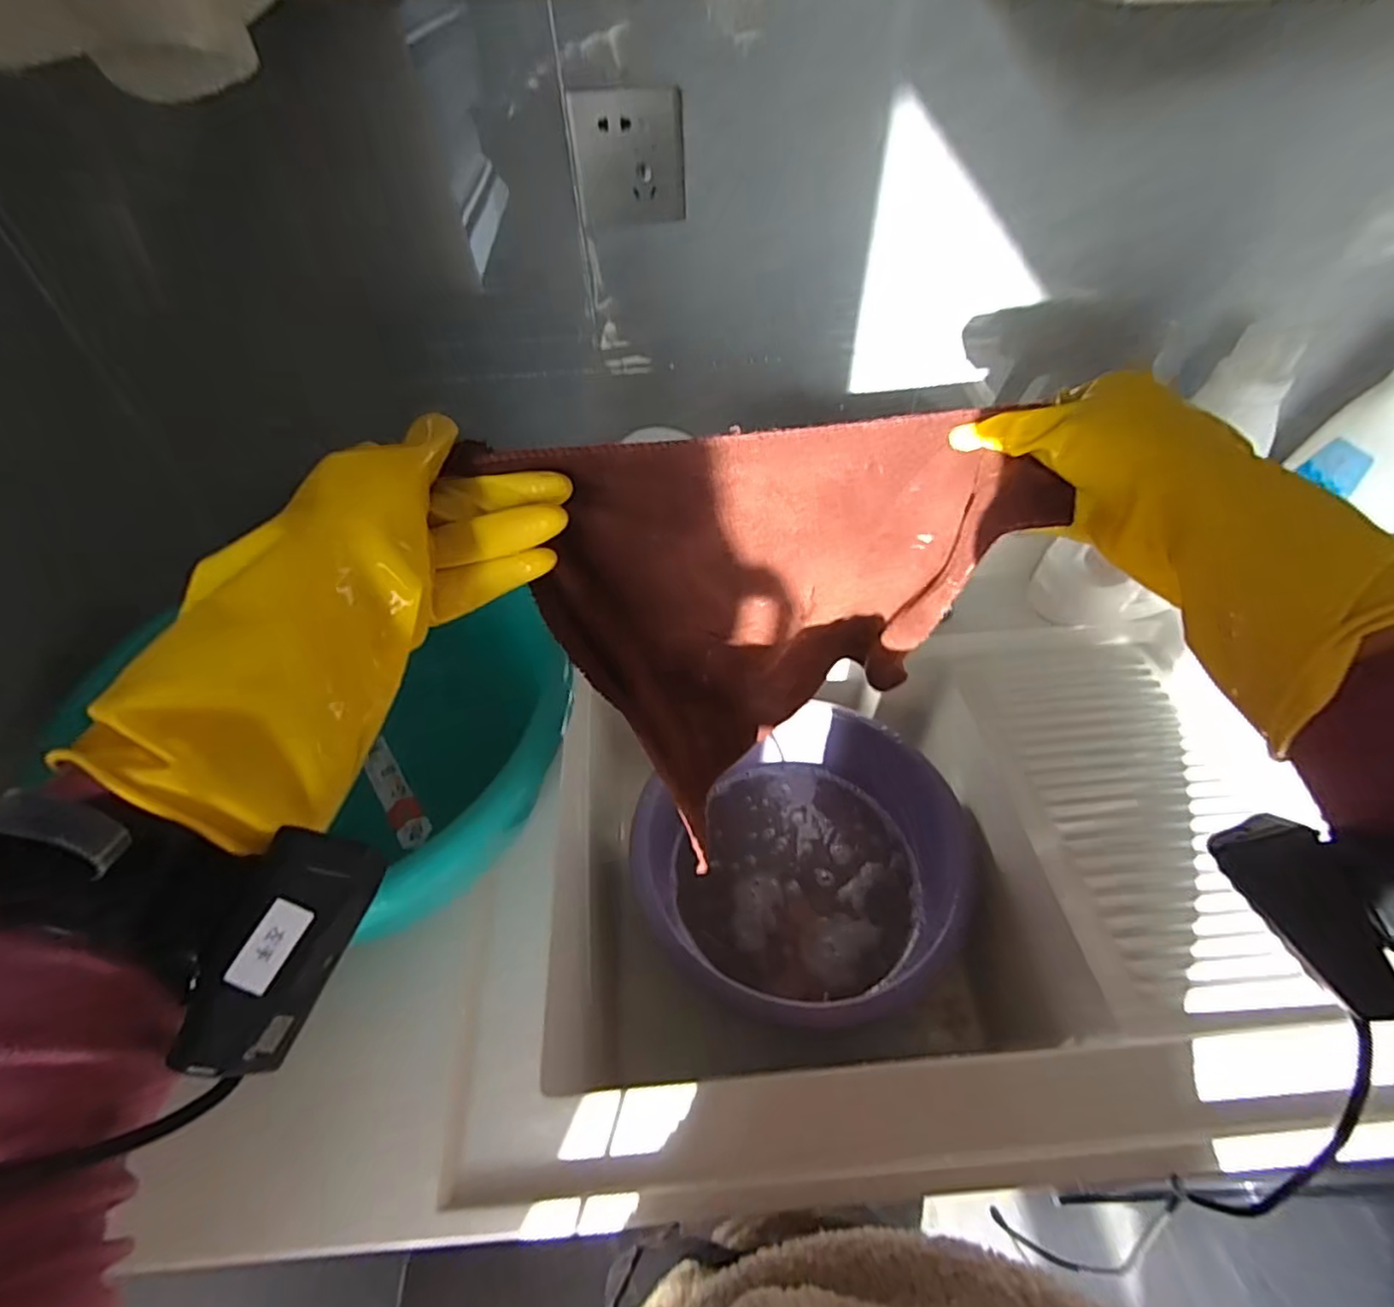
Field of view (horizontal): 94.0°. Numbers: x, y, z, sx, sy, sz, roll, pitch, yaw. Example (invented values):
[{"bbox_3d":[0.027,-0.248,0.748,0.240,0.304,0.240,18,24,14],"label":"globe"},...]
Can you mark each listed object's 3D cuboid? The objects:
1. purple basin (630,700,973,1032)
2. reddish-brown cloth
[{"bbox_3d":[0.114,0.218,0.716,0.341,0.121,0.333,-1,49,1],"label":"purple basin"},{"bbox_3d":[0.057,-0.007,0.434,0.269,0.295,0.126,-21,52,-15],"label":"reddish-brown cloth"}]

